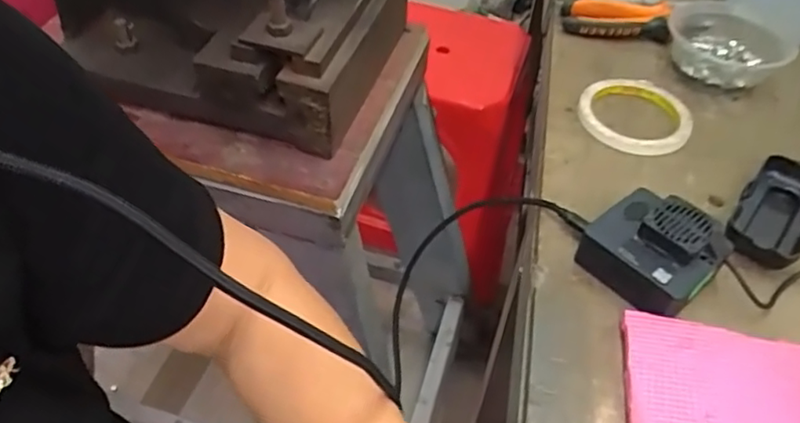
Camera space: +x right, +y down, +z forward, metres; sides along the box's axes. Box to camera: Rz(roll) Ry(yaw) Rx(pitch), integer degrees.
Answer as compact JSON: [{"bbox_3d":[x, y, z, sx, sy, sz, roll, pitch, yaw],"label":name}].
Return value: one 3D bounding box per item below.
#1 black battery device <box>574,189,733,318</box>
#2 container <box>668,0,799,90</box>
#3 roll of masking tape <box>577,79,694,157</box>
[{"bbox_3d":[0.175,0.026,0.437,0.072,0.043,0.081,-31,54,-26],"label":"black battery device"},{"bbox_3d":[0.320,-0.166,0.621,0.112,0.039,0.104,20,49,15],"label":"container"},{"bbox_3d":[0.212,-0.088,0.568,0.098,0.015,0.098,2,47,-2],"label":"roll of masking tape"}]

